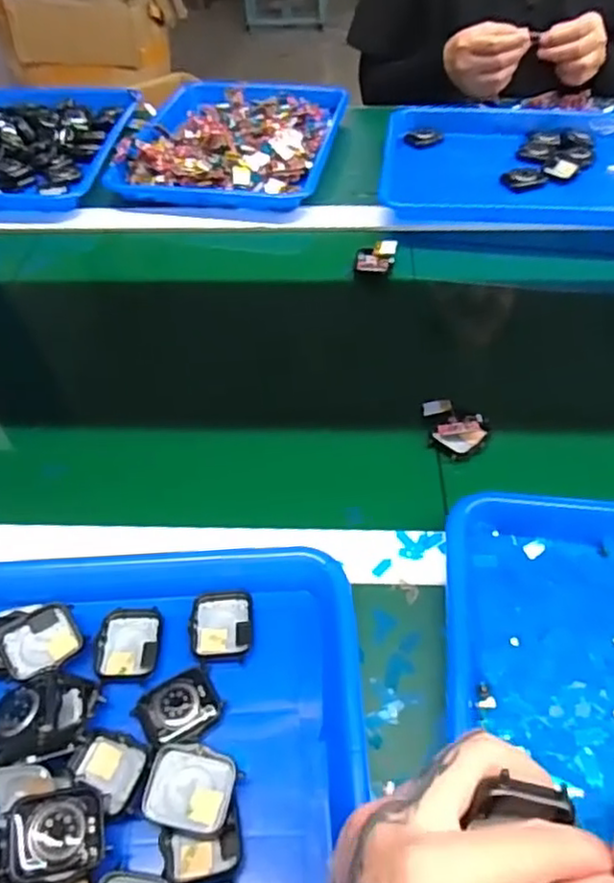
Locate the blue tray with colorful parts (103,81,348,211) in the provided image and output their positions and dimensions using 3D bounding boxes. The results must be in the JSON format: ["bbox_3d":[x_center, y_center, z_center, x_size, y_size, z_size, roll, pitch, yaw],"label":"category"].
[{"bbox_3d":[-0.089,-0.383,0.812,0.244,0.036,0.287,7,51,8],"label":"blue tray with colorful parts"}]

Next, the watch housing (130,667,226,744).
[{"bbox_3d":[-0.072,0.150,0.372,0.043,0.009,0.036,-31,55,-21],"label":"watch housing"}]

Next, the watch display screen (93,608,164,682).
[{"bbox_3d":[-0.108,0.123,0.401,0.039,0.008,0.044,0,50,2],"label":"watch display screen"}]

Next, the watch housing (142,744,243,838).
[{"bbox_3d":[-0.059,0.174,0.331,0.045,0.005,0.040,9,51,10],"label":"watch housing"}]

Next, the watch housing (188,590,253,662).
[{"bbox_3d":[-0.053,0.114,0.408,0.038,0.006,0.043,-3,50,0],"label":"watch housing"}]

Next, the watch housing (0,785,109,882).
[{"bbox_3d":[-0.119,0.185,0.310,0.042,0.013,0.037,7,53,-28],"label":"watch housing"}]

